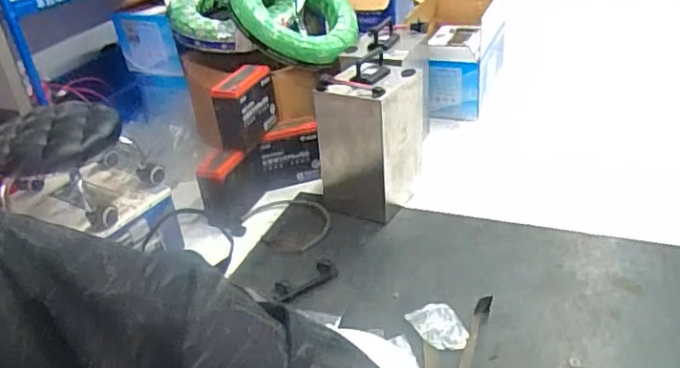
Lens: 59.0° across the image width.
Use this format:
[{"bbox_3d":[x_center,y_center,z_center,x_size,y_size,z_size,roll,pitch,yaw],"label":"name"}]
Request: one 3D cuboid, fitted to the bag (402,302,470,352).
[{"bbox_3d":[0.193,0.280,1.177,0.084,0.016,0.125,-17,33,-17],"label":"bag"}]

